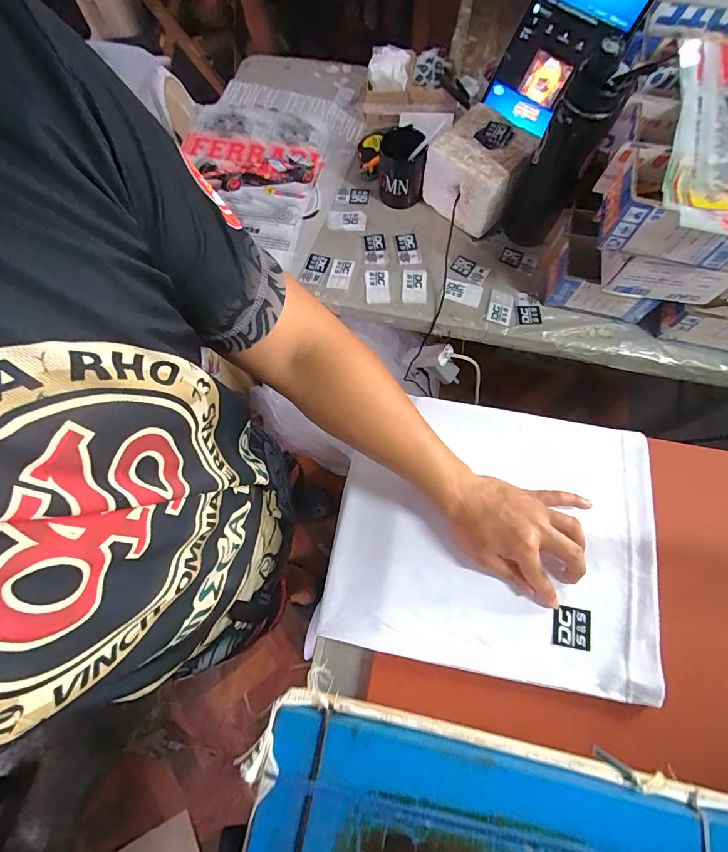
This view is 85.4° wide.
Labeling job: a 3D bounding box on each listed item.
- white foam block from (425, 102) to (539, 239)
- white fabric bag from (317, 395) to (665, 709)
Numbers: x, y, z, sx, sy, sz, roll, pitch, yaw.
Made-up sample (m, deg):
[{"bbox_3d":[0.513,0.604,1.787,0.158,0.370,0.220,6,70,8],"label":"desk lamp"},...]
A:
[{"bbox_3d":[0.199,-0.451,0.689,0.151,0.094,0.147,33,76,10],"label":"white foam block"},{"bbox_3d":[0.142,0.116,0.439,0.339,0.028,0.277,9,73,4],"label":"white fabric bag"}]

